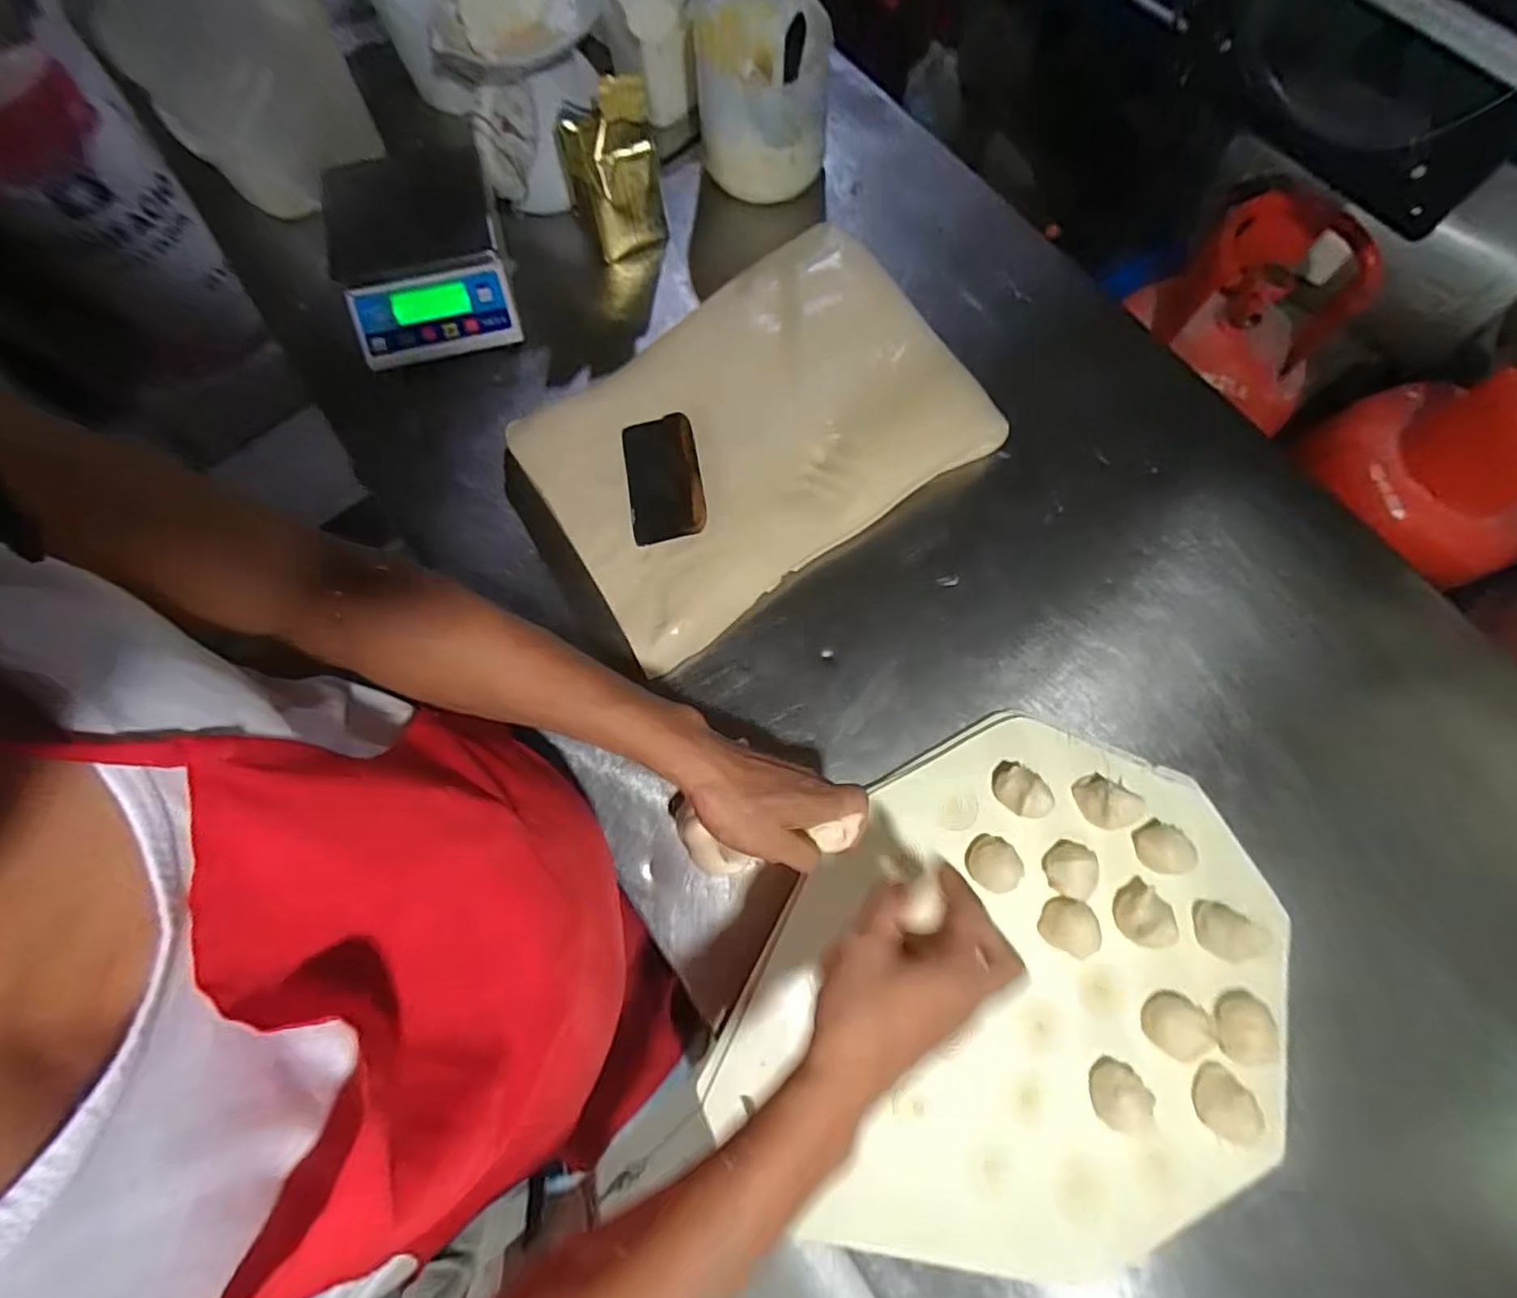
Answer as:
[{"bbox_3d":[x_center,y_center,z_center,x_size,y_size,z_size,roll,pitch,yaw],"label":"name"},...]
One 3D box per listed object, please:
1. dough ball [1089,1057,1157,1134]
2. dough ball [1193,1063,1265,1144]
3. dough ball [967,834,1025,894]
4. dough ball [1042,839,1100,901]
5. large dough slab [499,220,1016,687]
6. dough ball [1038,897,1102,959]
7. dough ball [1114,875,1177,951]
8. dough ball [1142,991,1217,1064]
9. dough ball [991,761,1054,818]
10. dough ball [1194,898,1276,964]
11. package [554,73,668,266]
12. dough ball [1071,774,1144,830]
[{"bbox_3d":[0.293,0.361,0.520,0.042,0.023,0.047,18,75,6],"label":"dough ball"},{"bbox_3d":[0.381,0.368,0.521,0.047,0.025,0.046,0,73,0],"label":"dough ball"},{"bbox_3d":[0.209,0.191,0.577,0.043,0.035,0.044,0,73,0],"label":"dough ball"},{"bbox_3d":[0.278,0.195,0.577,0.041,0.024,0.048,21,75,6],"label":"dough ball"},{"bbox_3d":[-0.018,-0.241,0.715,0.502,0.063,0.350,-34,76,-9],"label":"large dough slab"},{"bbox_3d":[0.271,0.240,0.562,0.041,0.025,0.042,0,73,0],"label":"dough ball"},{"bbox_3d":[0.334,0.229,0.563,0.042,0.033,0.054,-3,73,0],"label":"dough ball"},{"bbox_3d":[0.350,0.314,0.539,0.050,0.024,0.046,0,73,0],"label":"dough ball"},{"bbox_3d":[0.238,0.128,0.590,0.036,0.039,0.052,-32,76,-9],"label":"dough ball"},{"bbox_3d":[0.407,0.247,0.557,0.056,0.024,0.042,36,77,10],"label":"dough ball"},{"bbox_3d":[-0.173,-0.564,0.769,0.105,0.161,0.094,-16,74,-4],"label":"package"},{"bbox_3d":[0.314,0.138,0.583,0.041,0.036,0.047,-11,74,-3],"label":"dough ball"}]

